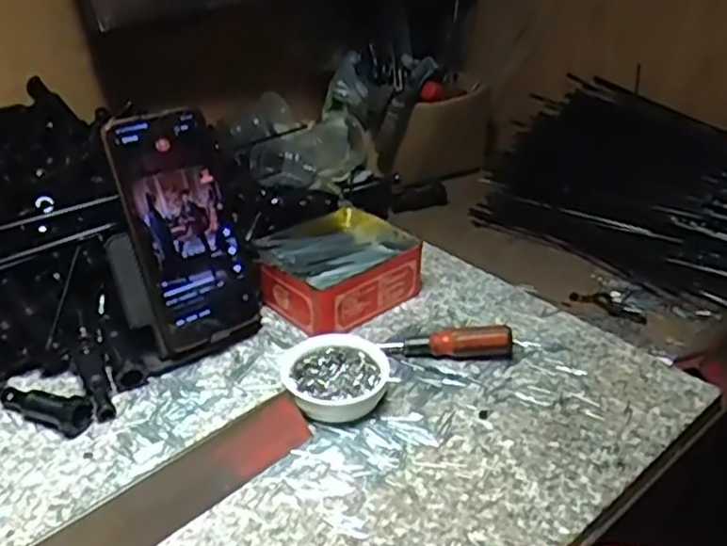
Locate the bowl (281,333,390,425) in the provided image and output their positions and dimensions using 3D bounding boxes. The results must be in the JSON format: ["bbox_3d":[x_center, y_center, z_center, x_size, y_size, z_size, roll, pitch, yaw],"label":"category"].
[{"bbox_3d":[-0.020,0.073,0.489,0.072,0.028,0.068,0,31,0],"label":"bowl"}]

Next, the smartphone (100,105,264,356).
[{"bbox_3d":[-0.129,-0.034,0.514,0.091,0.166,0.007,-25,15,-33],"label":"smartphone"}]

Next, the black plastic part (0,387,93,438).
[{"bbox_3d":[-0.214,0.086,0.469,0.071,0.022,0.019,13,33,20],"label":"black plastic part"}]

